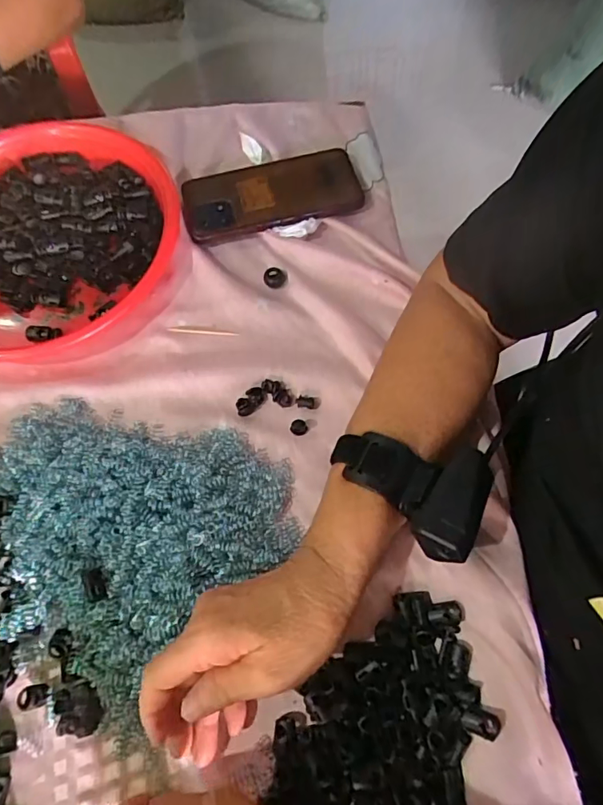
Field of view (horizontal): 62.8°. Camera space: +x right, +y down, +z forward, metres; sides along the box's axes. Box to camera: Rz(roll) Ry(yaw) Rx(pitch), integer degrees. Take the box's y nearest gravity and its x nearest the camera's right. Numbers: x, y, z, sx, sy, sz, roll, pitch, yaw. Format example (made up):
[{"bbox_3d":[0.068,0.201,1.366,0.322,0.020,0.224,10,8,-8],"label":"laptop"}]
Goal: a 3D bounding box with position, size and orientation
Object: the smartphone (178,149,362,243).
[{"bbox_3d":[-0.028,-0.201,0.468,0.167,0.014,0.081,-15,67,-4],"label":"smartphone"}]

